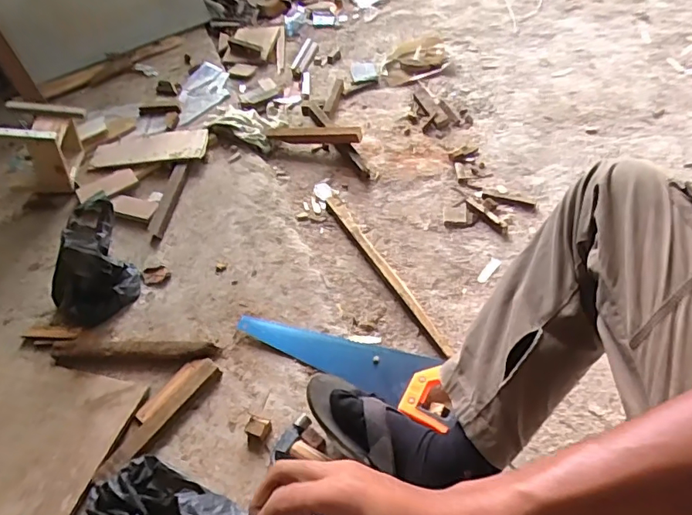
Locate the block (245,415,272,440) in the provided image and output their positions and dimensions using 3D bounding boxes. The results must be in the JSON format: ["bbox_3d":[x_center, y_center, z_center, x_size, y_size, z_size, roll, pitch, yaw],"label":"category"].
[{"bbox_3d":[-0.130,0.249,0.753,0.032,0.028,0.026,11,53,15],"label":"block"}]

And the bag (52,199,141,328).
[{"bbox_3d":[-0.491,-0.006,0.944,0.151,0.158,0.193,-22,50,-12],"label":"bag"}]

